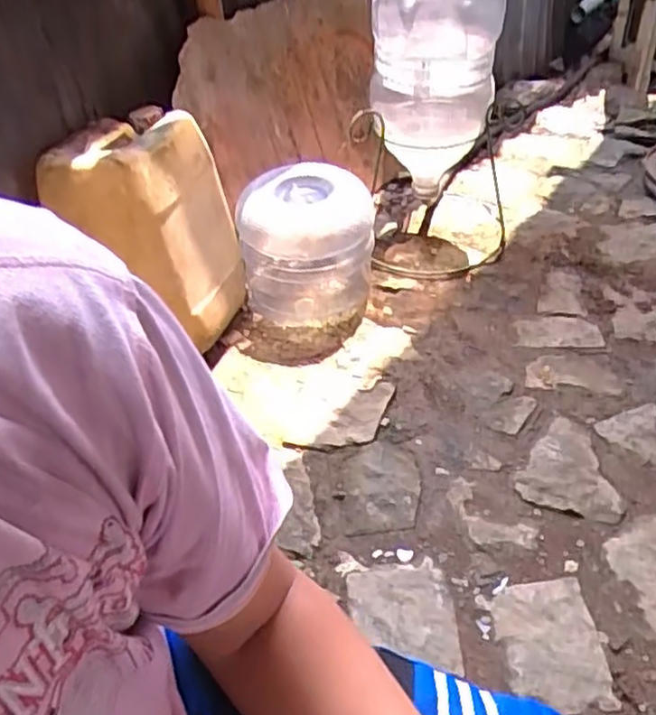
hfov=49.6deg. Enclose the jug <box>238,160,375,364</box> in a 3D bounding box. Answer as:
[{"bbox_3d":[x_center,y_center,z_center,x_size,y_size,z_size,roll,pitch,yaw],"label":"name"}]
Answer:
[{"bbox_3d":[-0.042,-0.179,1.345,0.255,0.277,0.238,-4,44,2],"label":"jug"}]

